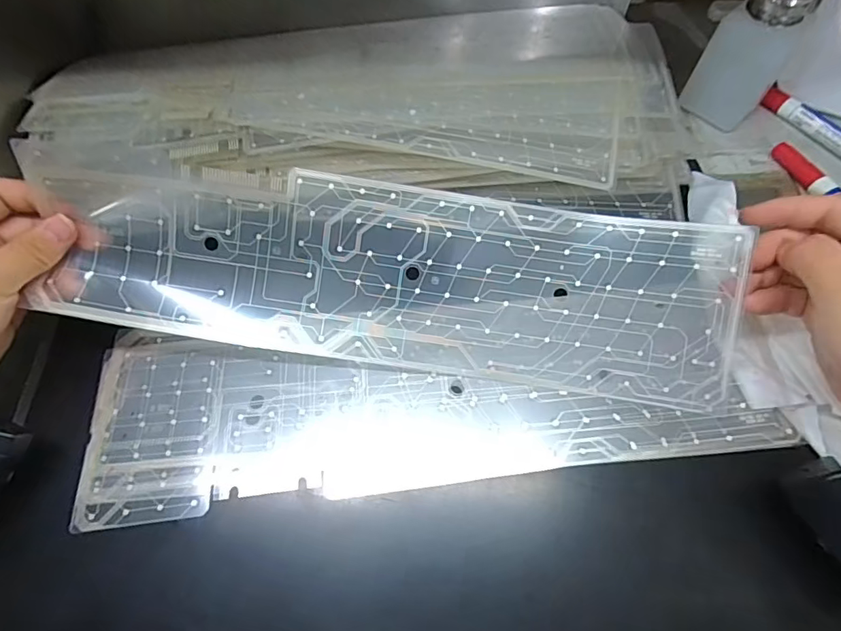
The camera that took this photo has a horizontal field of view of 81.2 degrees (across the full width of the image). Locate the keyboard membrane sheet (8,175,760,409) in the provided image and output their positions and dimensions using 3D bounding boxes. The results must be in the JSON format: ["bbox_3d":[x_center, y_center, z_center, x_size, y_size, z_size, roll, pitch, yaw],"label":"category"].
[{"bbox_3d":[-0.009,-0.023,0.299,0.383,0.023,0.109,8,93,0],"label":"keyboard membrane sheet"}]

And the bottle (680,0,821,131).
[{"bbox_3d":[0.256,-0.209,0.371,0.065,0.116,0.053,-32,66,-16],"label":"bottle"}]

